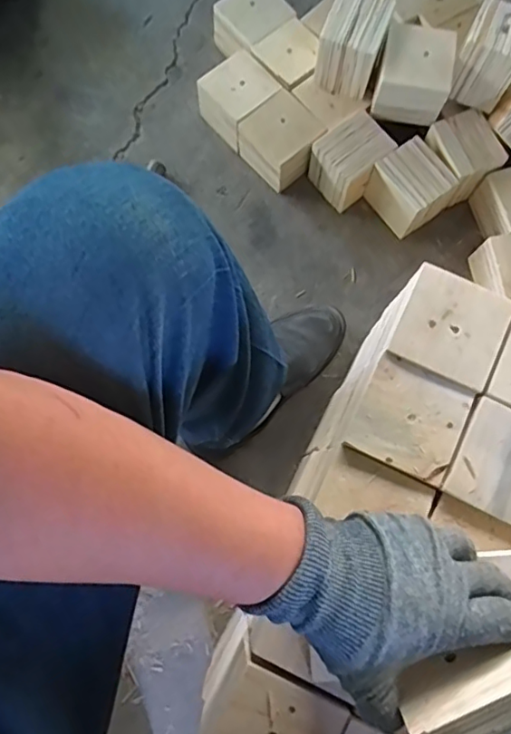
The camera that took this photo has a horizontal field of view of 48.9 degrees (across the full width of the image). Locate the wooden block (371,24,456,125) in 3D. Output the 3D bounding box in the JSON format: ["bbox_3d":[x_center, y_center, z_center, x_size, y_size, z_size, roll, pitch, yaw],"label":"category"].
[{"bbox_3d":[0.222,-0.409,0.796,0.095,0.085,0.105,12,77,3],"label":"wooden block"}]

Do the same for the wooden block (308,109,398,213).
[{"bbox_3d":[0.140,-0.304,0.834,0.099,0.081,0.088,-35,79,-8],"label":"wooden block"}]

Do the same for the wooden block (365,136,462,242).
[{"bbox_3d":[0.224,-0.259,0.825,0.094,0.085,0.099,-40,79,-8],"label":"wooden block"}]

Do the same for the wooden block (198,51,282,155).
[{"bbox_3d":[-0.022,-0.402,0.860,0.094,0.075,0.102,-41,79,-9],"label":"wooden block"}]

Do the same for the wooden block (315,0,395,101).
[{"bbox_3d":[0.138,-0.454,0.799,0.091,0.092,0.106,22,78,6],"label":"wooden block"}]

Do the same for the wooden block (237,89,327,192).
[{"bbox_3d":[0.038,-0.339,0.857,0.097,0.076,0.105,-37,79,-8],"label":"wooden block"}]

